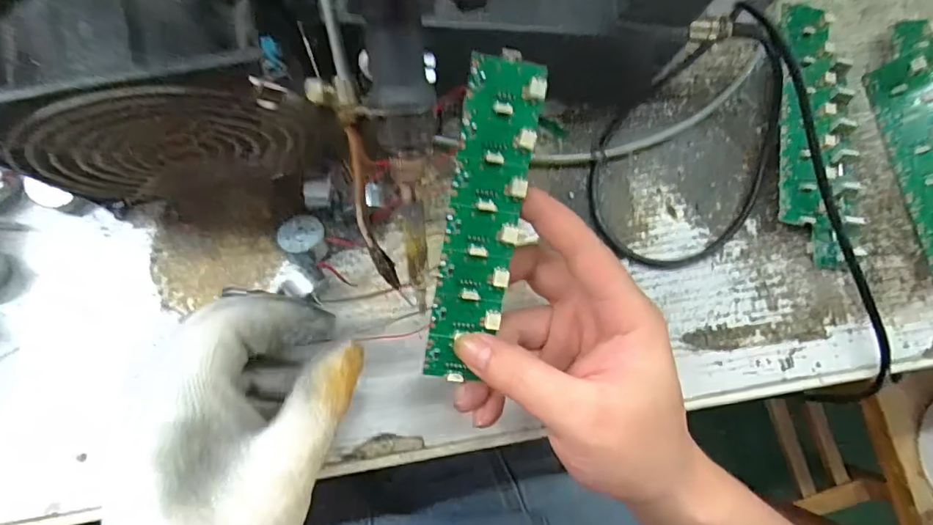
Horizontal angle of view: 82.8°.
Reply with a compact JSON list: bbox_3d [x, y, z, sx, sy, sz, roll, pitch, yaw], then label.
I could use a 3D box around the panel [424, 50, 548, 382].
[{"bbox_3d":[0.006,-0.014,0.225,0.030,0.006,0.138,10,103,-7],"label":"panel"}]

